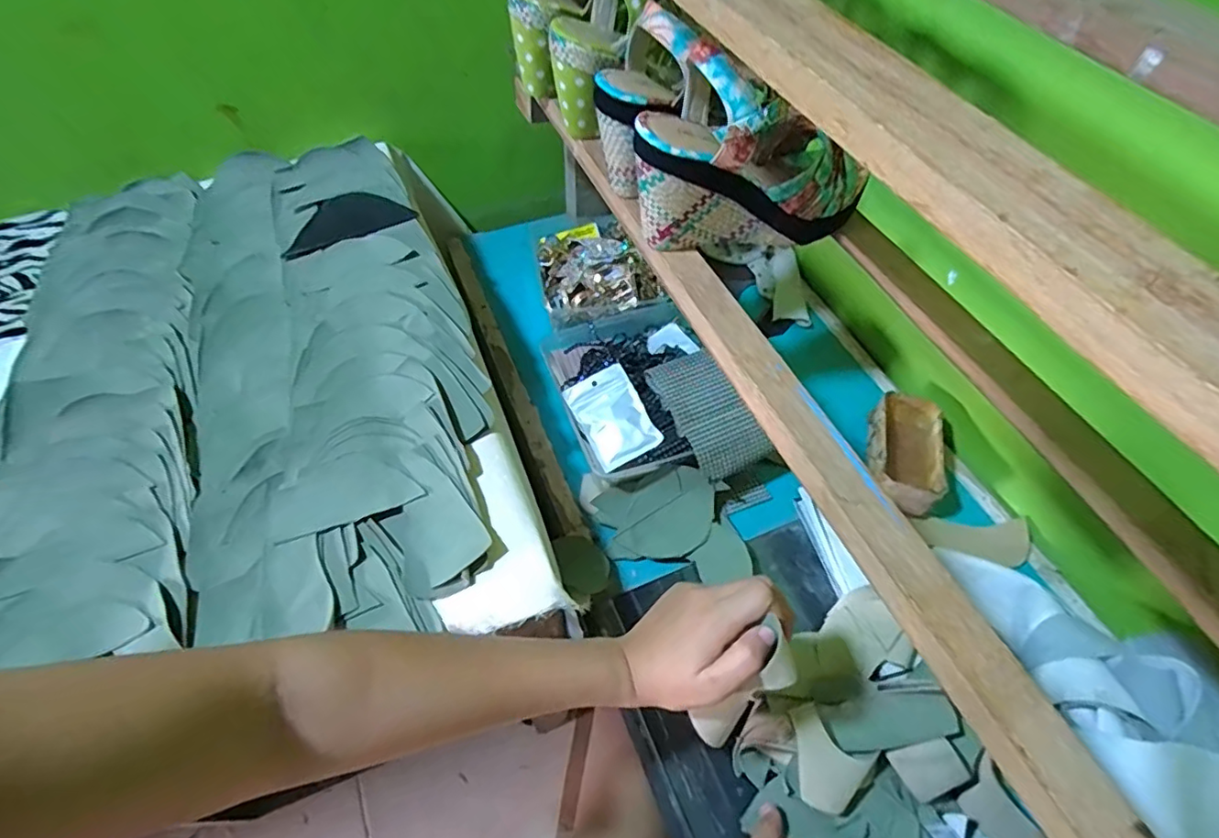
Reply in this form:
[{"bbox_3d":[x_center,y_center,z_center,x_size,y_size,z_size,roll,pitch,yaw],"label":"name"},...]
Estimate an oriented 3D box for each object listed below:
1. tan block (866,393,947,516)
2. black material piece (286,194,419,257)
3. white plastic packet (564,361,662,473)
[{"bbox_3d":[0.318,0.043,0.639,0.081,0.065,0.139,16,57,9],"label":"tan block"},{"bbox_3d":[-0.282,-0.222,0.636,0.128,0.019,0.071,-15,58,-12],"label":"black material piece"},{"bbox_3d":[0.003,-0.002,0.597,0.067,0.013,0.099,-28,70,-5],"label":"white plastic packet"}]

